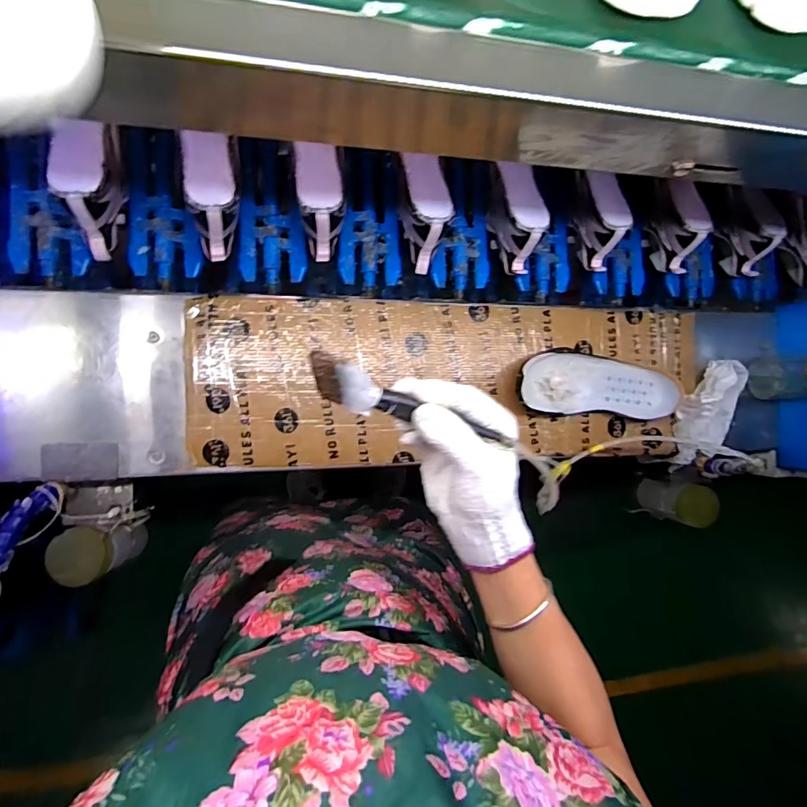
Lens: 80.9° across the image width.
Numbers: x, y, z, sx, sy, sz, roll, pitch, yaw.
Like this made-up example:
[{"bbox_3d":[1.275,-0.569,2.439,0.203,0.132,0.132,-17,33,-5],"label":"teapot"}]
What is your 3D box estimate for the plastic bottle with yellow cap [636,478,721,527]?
[{"bbox_3d":[0.489,0.175,0.856,0.066,0.128,0.070,13,89,-8],"label":"plastic bottle with yellow cap"}]

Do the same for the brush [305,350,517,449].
[{"bbox_3d":[0.009,0.005,0.340,0.162,0.014,0.028,20,88,-17],"label":"brush"}]

